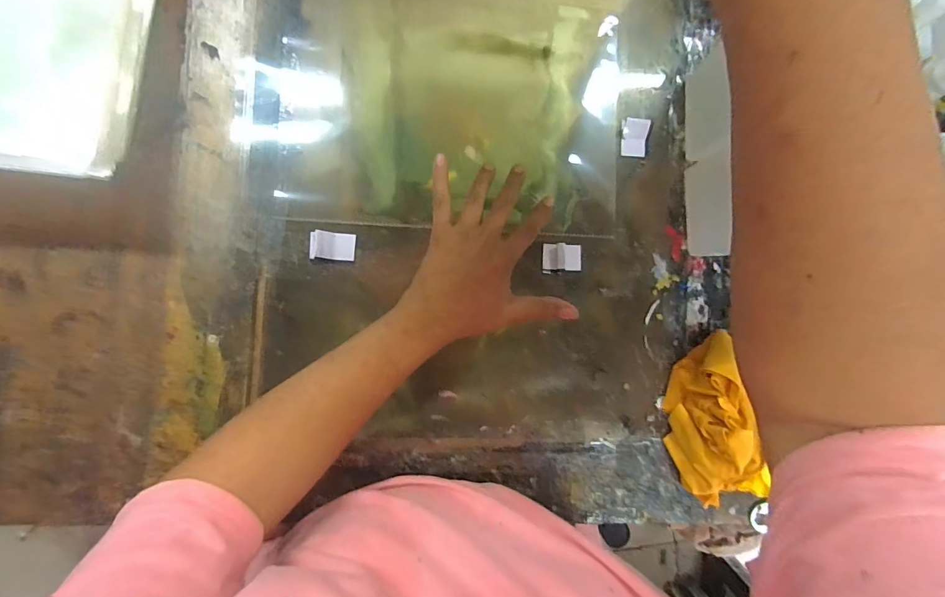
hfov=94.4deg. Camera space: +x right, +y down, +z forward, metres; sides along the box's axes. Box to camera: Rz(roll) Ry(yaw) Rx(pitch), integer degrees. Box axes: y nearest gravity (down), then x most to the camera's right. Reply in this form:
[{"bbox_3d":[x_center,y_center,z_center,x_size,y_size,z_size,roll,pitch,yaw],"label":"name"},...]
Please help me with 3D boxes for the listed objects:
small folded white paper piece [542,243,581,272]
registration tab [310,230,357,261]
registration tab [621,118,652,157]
[{"bbox_3d":[0.094,-0.043,0.447,0.039,0.010,0.028,2,87,-6],"label":"small folded white paper piece"},{"bbox_3d":[-0.138,-0.052,0.432,0.042,0.009,0.027,4,86,-6],"label":"registration tab"},{"bbox_3d":[0.172,-0.170,0.465,0.025,0.010,0.037,7,86,-5],"label":"registration tab"}]

